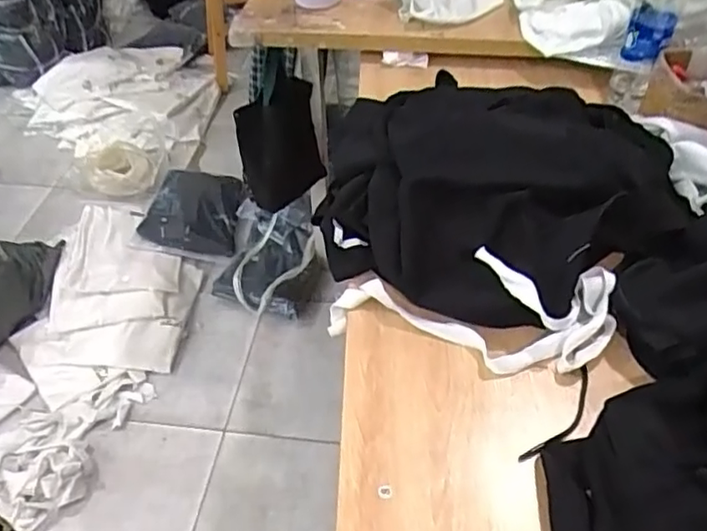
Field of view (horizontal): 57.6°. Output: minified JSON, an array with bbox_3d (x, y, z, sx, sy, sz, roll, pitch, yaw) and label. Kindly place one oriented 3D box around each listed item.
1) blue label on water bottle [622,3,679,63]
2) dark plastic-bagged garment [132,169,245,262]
[{"bbox_3d":[0.420,-0.328,0.911,0.059,0.053,0.057,20,50,21],"label":"blue label on water bottle"},{"bbox_3d":[-0.457,-0.161,1.848,0.263,0.066,0.310,0,46,3],"label":"dark plastic-bagged garment"}]

